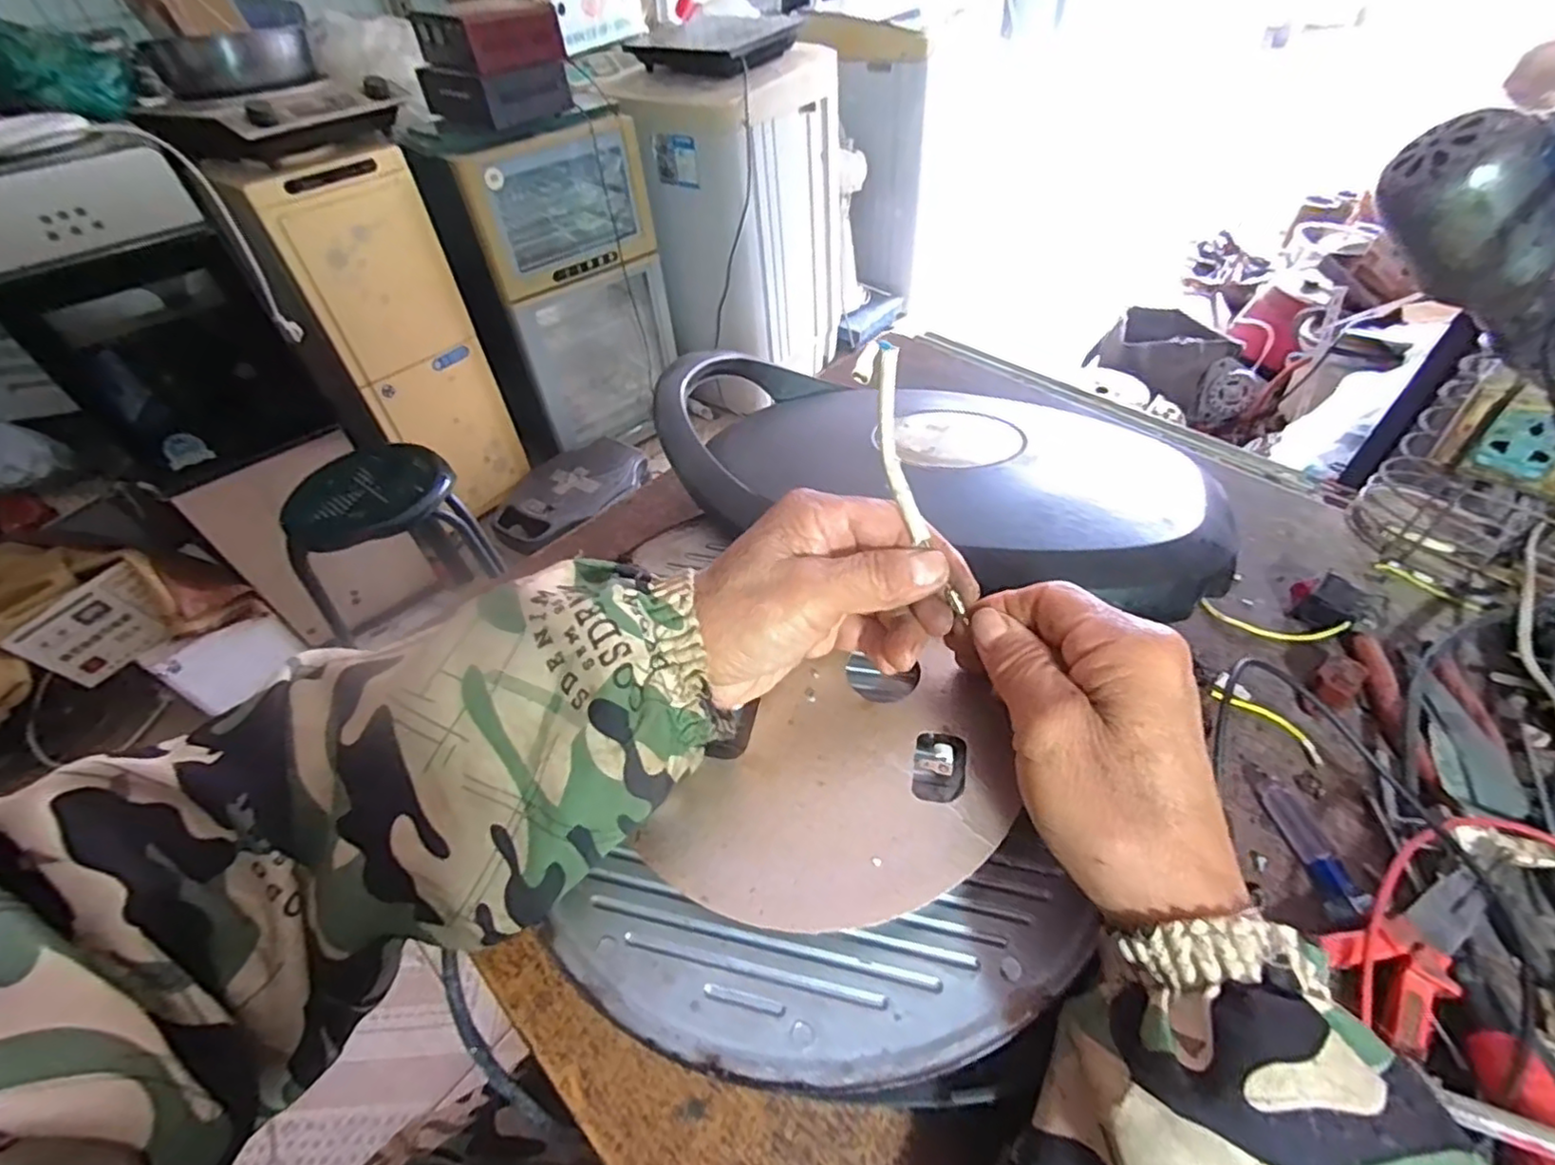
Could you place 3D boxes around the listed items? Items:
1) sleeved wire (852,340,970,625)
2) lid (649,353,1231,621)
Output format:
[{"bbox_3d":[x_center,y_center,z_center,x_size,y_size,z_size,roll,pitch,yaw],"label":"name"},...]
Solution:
[{"bbox_3d":[0.055,-0.038,0.270,0.013,0.117,0.013,-25,16,-17],"label":"sleeved wire"},{"bbox_3d":[0.084,-0.080,0.431,0.365,0.057,0.230,19,52,21],"label":"lid"}]

